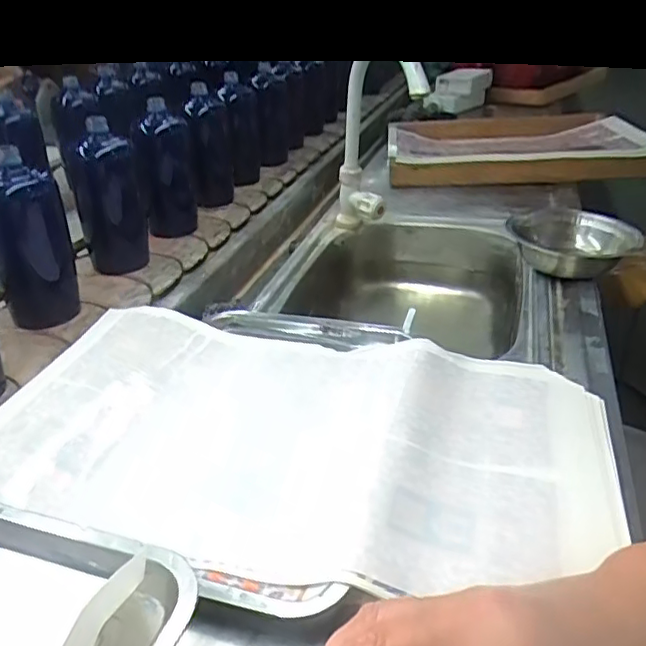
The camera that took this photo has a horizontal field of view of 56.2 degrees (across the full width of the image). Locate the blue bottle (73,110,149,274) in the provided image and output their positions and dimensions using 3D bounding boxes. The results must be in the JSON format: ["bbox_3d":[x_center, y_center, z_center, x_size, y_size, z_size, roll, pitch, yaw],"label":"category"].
[{"bbox_3d":[-0.283,-0.169,0.801,0.059,0.185,0.060,5,33,13],"label":"blue bottle"}]

